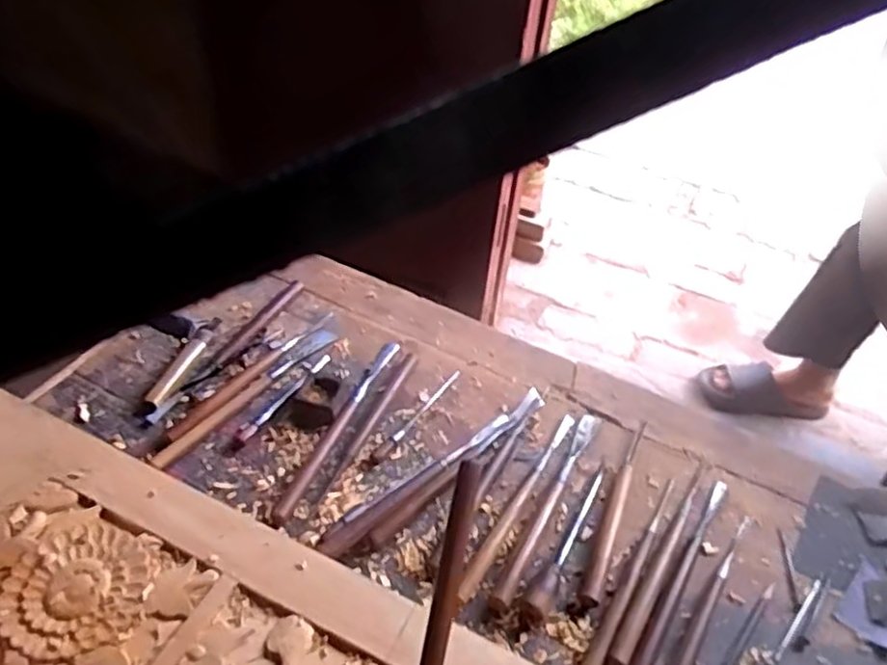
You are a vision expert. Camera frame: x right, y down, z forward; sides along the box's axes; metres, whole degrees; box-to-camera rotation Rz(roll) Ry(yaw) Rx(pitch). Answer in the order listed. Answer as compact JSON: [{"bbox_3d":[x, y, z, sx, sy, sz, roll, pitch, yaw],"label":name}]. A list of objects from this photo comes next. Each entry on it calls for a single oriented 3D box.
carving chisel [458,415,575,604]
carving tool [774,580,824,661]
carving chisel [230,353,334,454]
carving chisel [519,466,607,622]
[{"bbox_3d":[0.077,0.164,0.690,0.013,0.012,0.249,25,48,19],"label":"carving chisel"},{"bbox_3d":[0.319,0.256,0.622,0.009,0.004,0.097,34,51,27],"label":"carving tool"},{"bbox_3d":[-0.176,0.075,0.769,0.017,0.016,0.159,27,49,21],"label":"carving chisel"},{"bbox_3d":[0.122,0.191,0.658,0.025,0.023,0.179,25,48,20],"label":"carving chisel"}]

